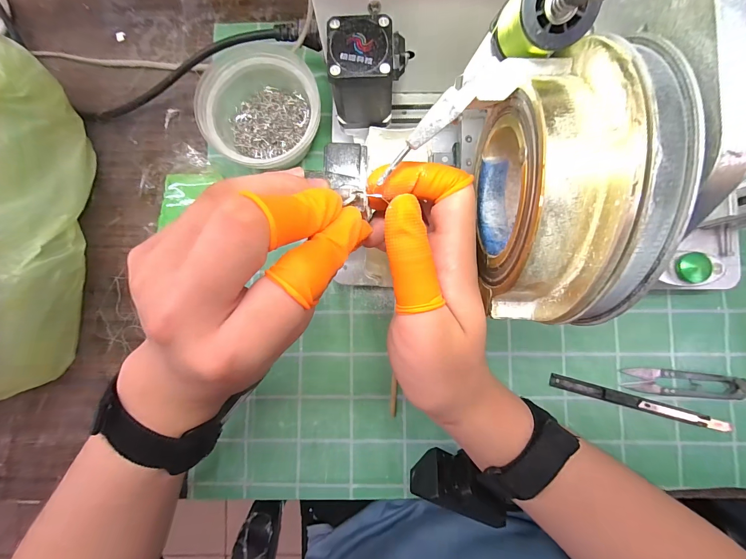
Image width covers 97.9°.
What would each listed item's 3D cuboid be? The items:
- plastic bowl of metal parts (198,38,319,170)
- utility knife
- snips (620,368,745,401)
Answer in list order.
[{"bbox_3d":[-0.091,-0.142,0.285,0.095,0.054,0.100,0,87,2],"label":"plastic bowl of metal parts"},{"bbox_3d":[0.232,0.108,0.282,0.149,0.009,0.011,15,88,3],"label":"utility knife"},{"bbox_3d":[0.274,0.092,0.284,0.096,0.011,0.022,3,87,2],"label":"snips"}]

